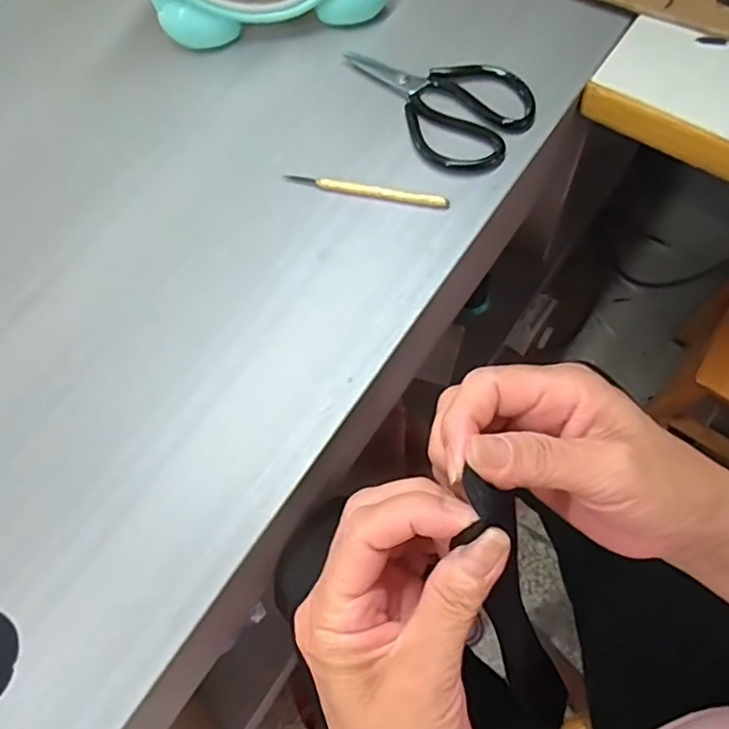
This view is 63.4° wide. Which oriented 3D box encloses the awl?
[{"bbox_3d":[0.001,-0.150,0.506,0.143,0.014,0.010,12,72,11],"label":"awl"}]

